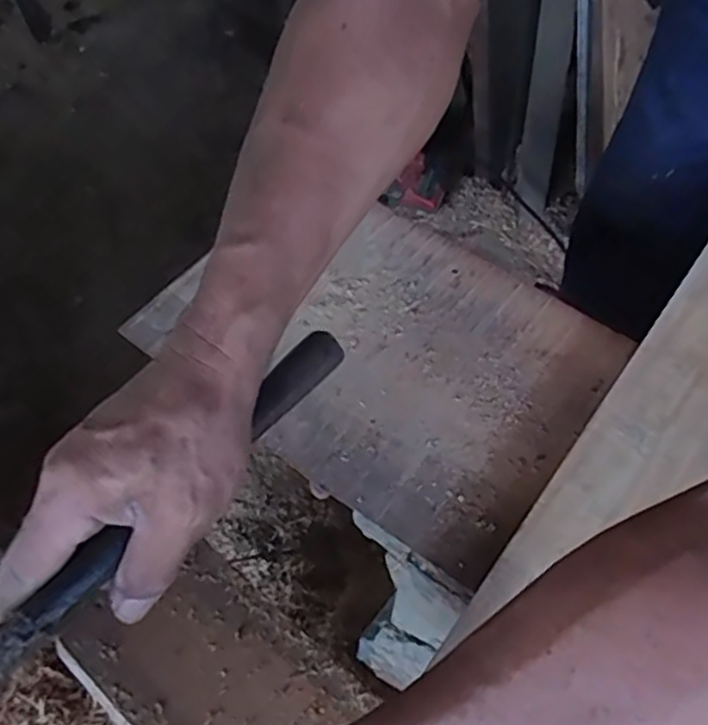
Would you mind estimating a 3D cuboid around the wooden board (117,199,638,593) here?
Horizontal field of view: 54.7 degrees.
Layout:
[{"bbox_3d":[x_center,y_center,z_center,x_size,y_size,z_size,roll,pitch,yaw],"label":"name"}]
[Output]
[{"bbox_3d":[0.019,-0.019,0.523,0.315,0.017,0.239,33,58,19],"label":"wooden board"}]

